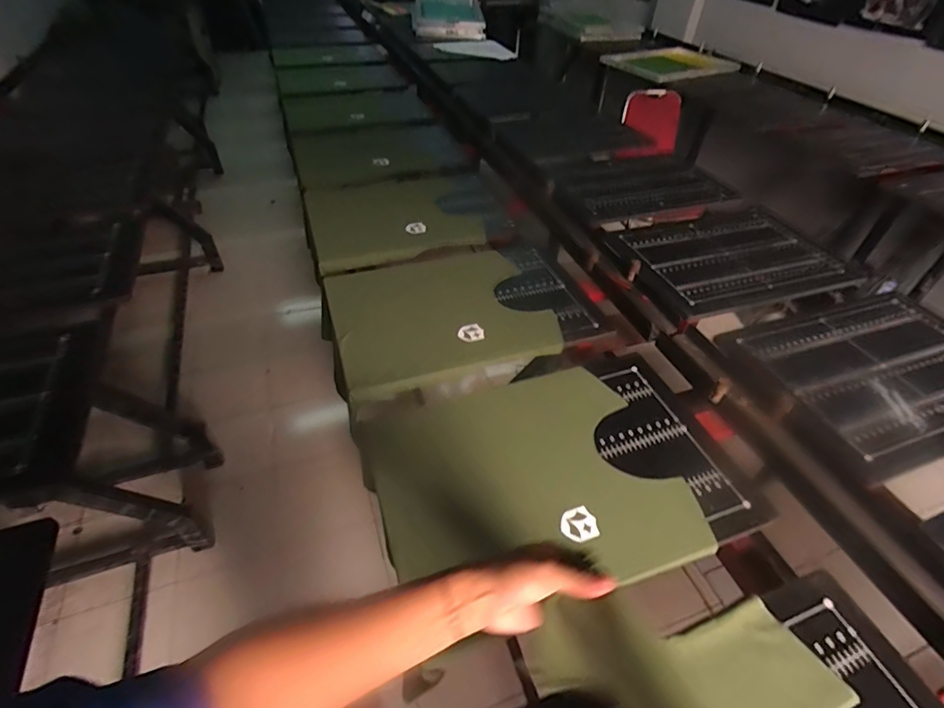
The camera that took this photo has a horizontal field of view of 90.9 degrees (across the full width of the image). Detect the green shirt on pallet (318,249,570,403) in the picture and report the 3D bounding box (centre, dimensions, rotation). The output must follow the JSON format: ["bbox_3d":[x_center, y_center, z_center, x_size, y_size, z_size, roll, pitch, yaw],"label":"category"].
[{"bbox_3d":[-0.080,-0.105,1.117,0.474,0.066,0.448,-11,46,-14],"label":"green shirt on pallet"}]

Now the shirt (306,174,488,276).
[{"bbox_3d":[-0.234,-0.393,1.309,0.457,0.071,0.395,-18,49,-18],"label":"shirt"}]

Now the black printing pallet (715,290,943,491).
[{"bbox_3d":[0.888,0.032,1.008,0.583,0.034,0.413,-14,48,-14],"label":"black printing pallet"}]

